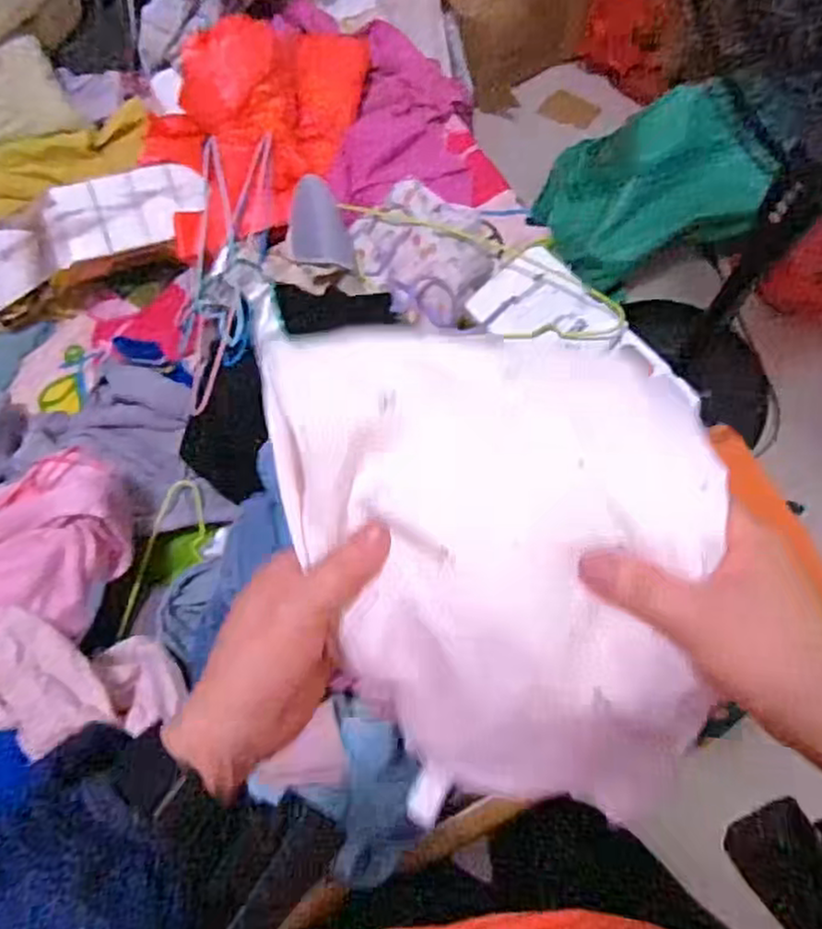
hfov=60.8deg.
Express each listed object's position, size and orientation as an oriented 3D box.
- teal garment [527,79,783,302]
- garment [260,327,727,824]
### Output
[{"bbox_3d":[0.419,-0.469,1.205,0.130,0.379,0.264,-20,93,-46],"label":"teal garment"},{"bbox_3d":[0.045,0.053,0.332,0.180,0.133,0.211,-10,73,-1],"label":"garment"}]

